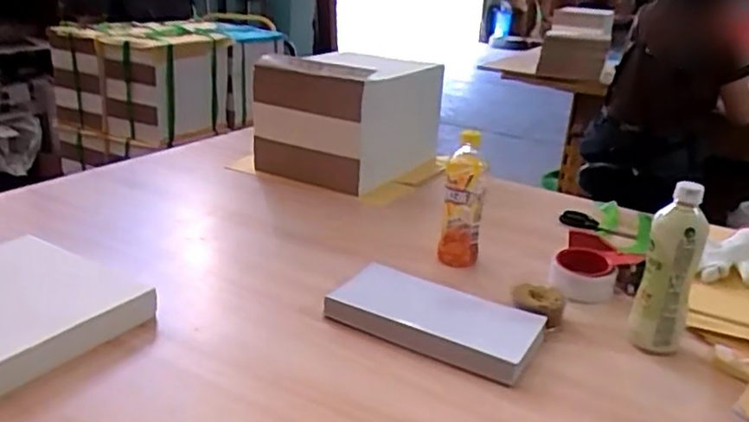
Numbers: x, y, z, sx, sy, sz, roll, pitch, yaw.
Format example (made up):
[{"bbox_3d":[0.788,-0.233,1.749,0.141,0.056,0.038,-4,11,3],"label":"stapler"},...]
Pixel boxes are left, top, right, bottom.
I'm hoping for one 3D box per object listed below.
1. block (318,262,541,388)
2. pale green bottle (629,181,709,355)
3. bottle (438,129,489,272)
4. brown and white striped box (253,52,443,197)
[{"bbox_3d":[0.078,0.139,0.854,0.266,0.034,0.135,14,25,27],"label":"block"},{"bbox_3d":[0.369,0.071,0.817,0.063,0.210,0.068,13,24,26],"label":"pale green bottle"},{"bbox_3d":[0.139,-0.016,1.026,0.060,0.207,0.063,3,22,3],"label":"bottle"},{"bbox_3d":[-0.060,-0.215,1.460,0.321,0.246,0.318,19,26,33],"label":"brown and white striped box"}]

